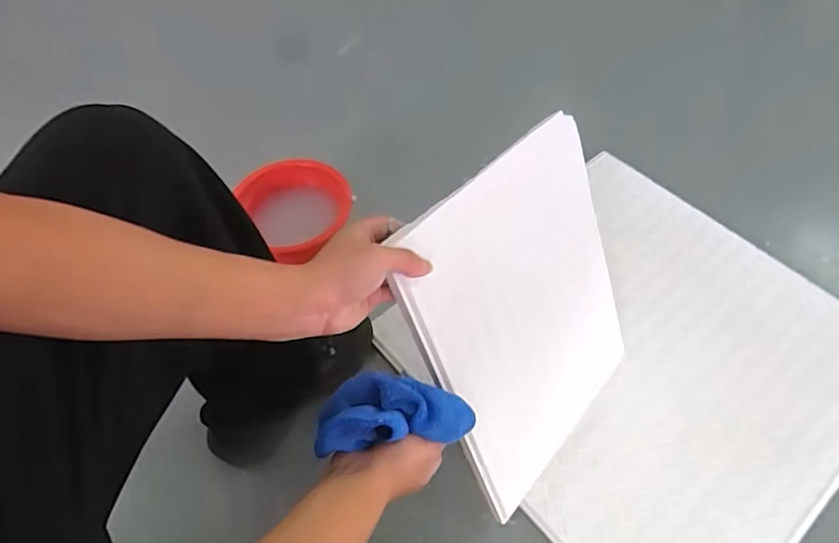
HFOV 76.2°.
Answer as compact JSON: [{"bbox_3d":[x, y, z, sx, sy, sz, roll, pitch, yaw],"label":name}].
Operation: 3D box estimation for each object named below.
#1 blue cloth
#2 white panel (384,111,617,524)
[{"bbox_3d":[-0.018,0.118,0.467,0.139,0.062,0.063,0,53,-18],"label":"blue cloth"},{"bbox_3d":[0.125,0.054,0.611,0.288,0.379,0.023,-39,32,-26],"label":"white panel"}]

